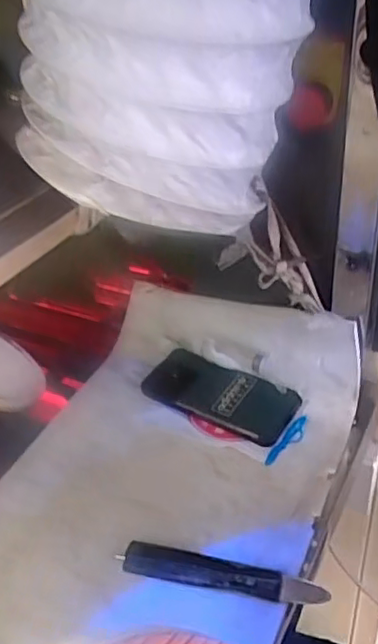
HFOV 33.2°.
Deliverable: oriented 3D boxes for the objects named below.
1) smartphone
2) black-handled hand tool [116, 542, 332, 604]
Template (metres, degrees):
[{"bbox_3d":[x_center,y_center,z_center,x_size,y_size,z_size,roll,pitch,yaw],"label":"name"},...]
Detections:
[{"bbox_3d":[0.033,0.075,0.680,0.160,0.013,0.076,23,57,26],"label":"smartphone"},{"bbox_3d":[0.027,0.208,0.524,0.169,0.017,0.030,7,37,14],"label":"black-handled hand tool"}]

